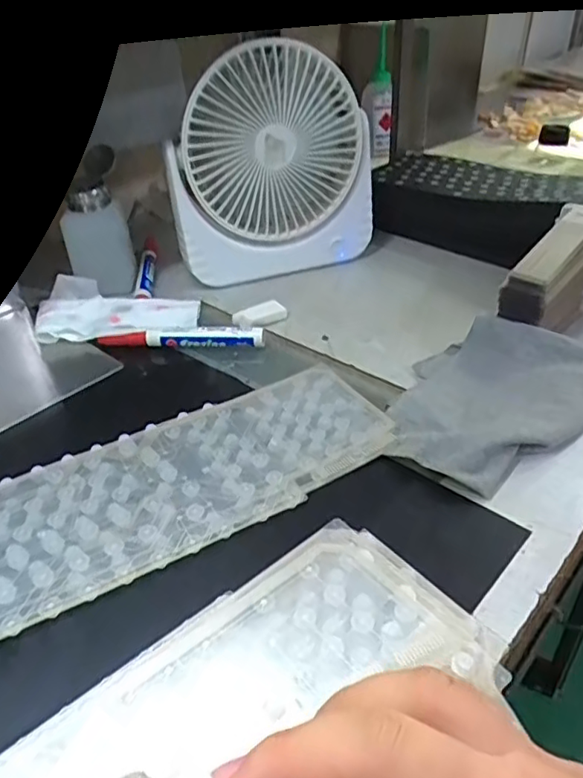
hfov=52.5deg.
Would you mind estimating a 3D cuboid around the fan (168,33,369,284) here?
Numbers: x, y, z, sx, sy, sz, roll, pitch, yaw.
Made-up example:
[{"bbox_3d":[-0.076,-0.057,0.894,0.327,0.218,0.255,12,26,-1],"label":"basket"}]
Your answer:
[{"bbox_3d":[-0.014,-0.195,0.538,0.186,0.190,0.046,-9,37,-7],"label":"fan"}]

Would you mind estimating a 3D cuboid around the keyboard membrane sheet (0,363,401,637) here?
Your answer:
[{"bbox_3d":[-0.130,0.075,0.346,0.403,0.009,0.115,-21,40,-22],"label":"keyboard membrane sheet"}]

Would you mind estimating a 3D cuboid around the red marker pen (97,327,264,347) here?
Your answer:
[{"bbox_3d":[-0.091,-0.043,0.489,0.137,0.012,0.010,0,37,5],"label":"red marker pen"}]

